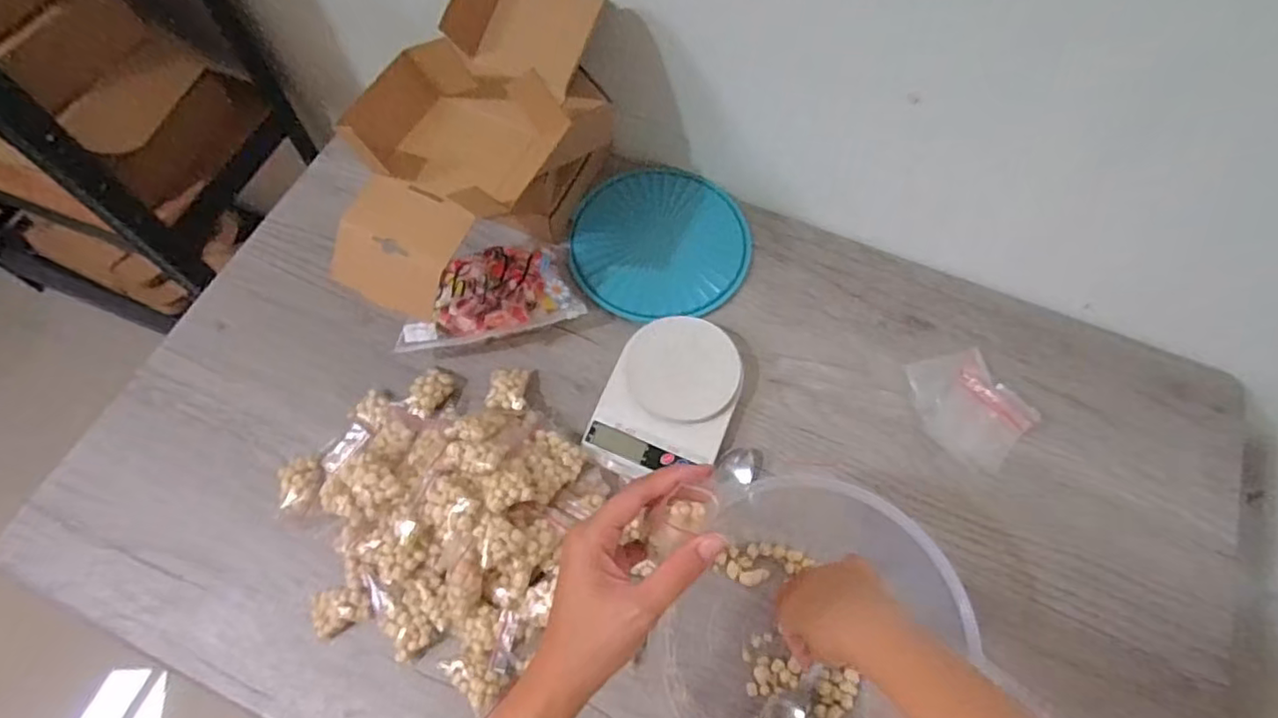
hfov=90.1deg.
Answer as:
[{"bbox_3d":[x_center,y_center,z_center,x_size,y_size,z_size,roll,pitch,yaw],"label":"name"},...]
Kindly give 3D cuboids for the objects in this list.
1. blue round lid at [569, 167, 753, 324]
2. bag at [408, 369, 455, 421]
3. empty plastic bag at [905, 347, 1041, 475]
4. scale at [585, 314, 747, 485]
[{"bbox_3d":[0.025,-0.137,0.734,0.198,0.027,0.188,-1,70,2],"label":"blue round lid"},{"bbox_3d":[-0.214,0.037,0.656,0.032,0.033,0.055,22,68,9],"label":"bag"},{"bbox_3d":[0.337,0.047,0.649,0.100,0.032,0.123,-31,70,-13],"label":"empty plastic bag"},{"bbox_3d":[0.031,0.041,0.649,0.131,0.041,0.172,22,68,9],"label":"scale"}]

